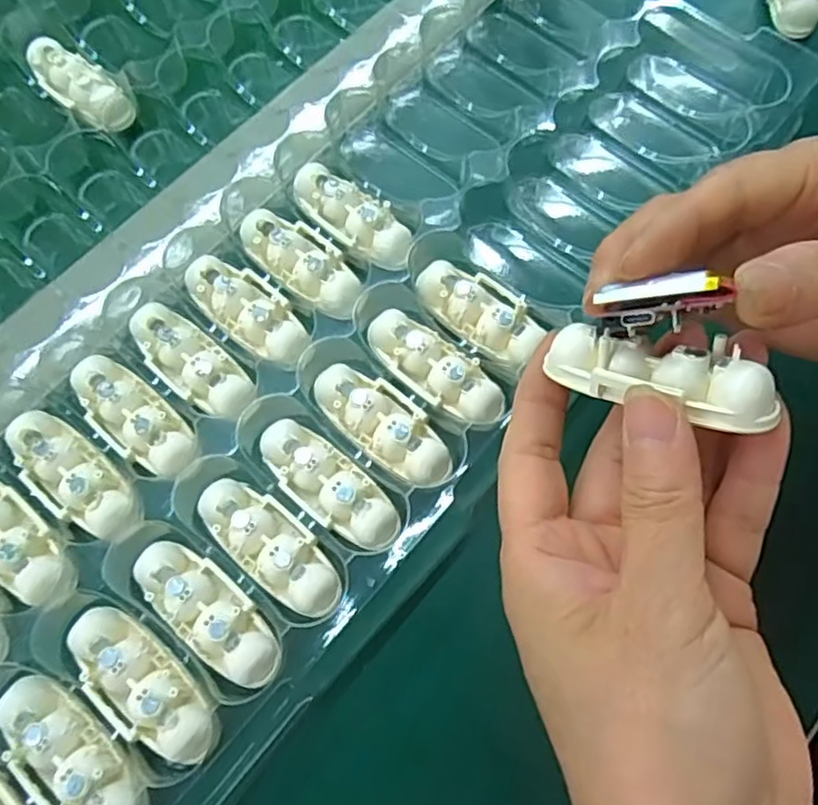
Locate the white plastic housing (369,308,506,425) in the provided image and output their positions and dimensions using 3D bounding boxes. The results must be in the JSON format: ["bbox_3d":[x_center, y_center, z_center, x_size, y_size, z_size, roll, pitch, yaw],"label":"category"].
[{"bbox_3d":[0.011,-0.015,0.271,0.061,0.011,0.024,40,75,13],"label":"white plastic housing"}]

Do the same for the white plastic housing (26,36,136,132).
[{"bbox_3d":[-0.155,-0.150,0.324,0.061,0.015,0.023,38,74,12],"label":"white plastic housing"}]

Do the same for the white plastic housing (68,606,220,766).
[{"bbox_3d":[-0.091,0.096,0.231,0.064,0.013,0.026,41,75,13],"label":"white plastic housing"}]

